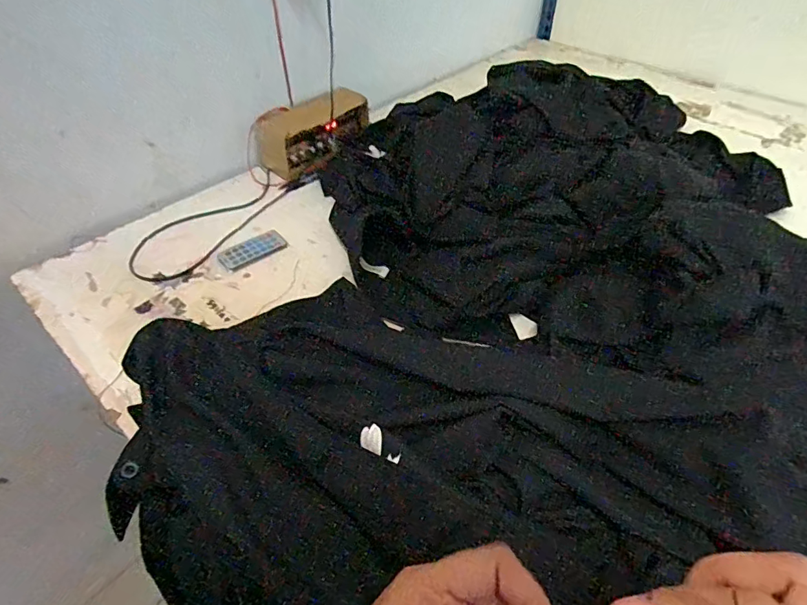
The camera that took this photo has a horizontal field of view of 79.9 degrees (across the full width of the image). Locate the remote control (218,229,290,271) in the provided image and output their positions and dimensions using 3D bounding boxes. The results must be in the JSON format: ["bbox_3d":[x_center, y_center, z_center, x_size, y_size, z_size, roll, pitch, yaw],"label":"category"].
[{"bbox_3d":[-0.201,-0.070,0.642,0.088,0.004,0.041,-34,55,-27],"label":"remote control"}]

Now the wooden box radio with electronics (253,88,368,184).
[{"bbox_3d":[-0.145,-0.278,0.780,0.109,0.082,0.167,24,51,21],"label":"wooden box radio with electronics"}]

